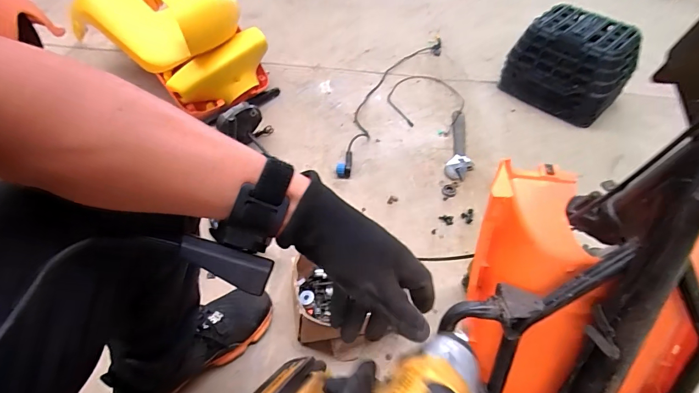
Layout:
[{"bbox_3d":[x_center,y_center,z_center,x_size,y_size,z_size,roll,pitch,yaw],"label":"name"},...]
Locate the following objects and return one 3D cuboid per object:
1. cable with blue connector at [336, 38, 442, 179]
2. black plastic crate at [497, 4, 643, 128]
[{"bbox_3d":[0.123,-0.330,1.176,0.116,0.032,0.789,22,50,16],"label":"cable with blue connector"},{"bbox_3d":[0.664,-0.397,1.133,0.220,0.227,0.313,-31,56,-27],"label":"black plastic crate"}]

